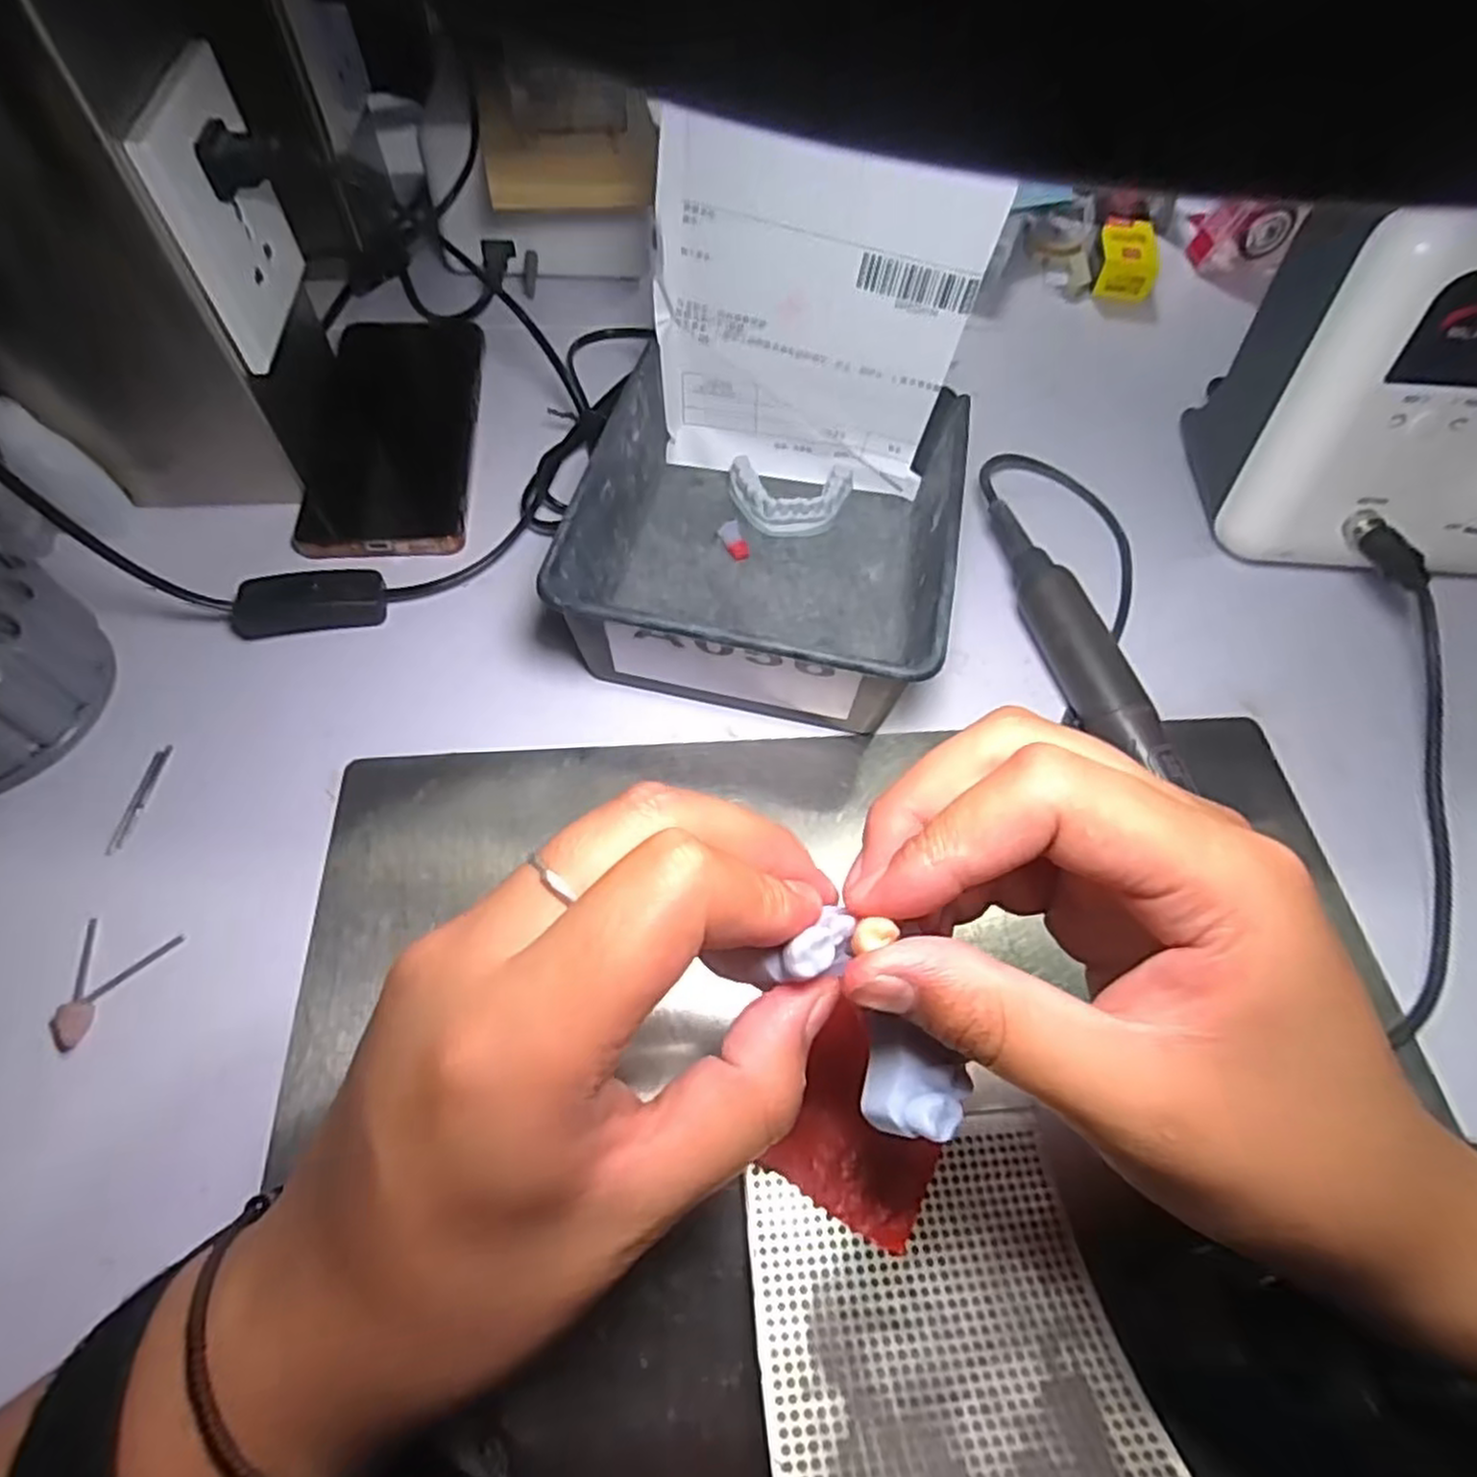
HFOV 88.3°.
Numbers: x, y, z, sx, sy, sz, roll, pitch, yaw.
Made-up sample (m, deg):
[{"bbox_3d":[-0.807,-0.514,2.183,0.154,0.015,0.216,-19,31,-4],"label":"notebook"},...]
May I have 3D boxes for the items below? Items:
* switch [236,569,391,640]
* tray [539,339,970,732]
[{"bbox_3d":[-0.191,-0.061,0.338,0.062,0.018,0.024,-12,61,-10],"label":"switch"},{"bbox_3d":[0.017,-0.092,0.345,0.159,0.063,0.174,13,60,4],"label":"tray"}]

